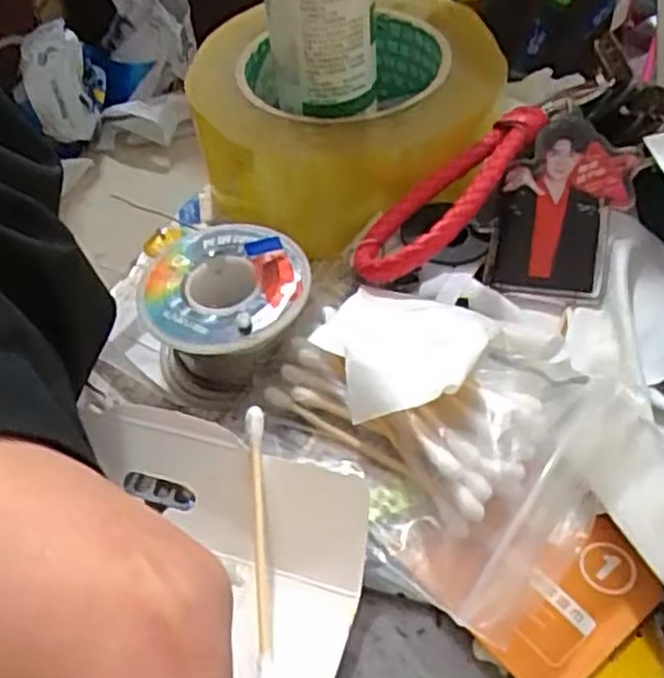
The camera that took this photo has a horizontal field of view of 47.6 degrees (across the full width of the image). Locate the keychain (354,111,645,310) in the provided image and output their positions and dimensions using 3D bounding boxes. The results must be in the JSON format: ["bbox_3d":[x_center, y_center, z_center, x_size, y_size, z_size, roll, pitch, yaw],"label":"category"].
[{"bbox_3d":[0.076,-0.044,0.247,0.039,0.005,0.069,13,73,32],"label":"keychain"}]

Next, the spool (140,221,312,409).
[{"bbox_3d":[-0.033,-0.009,0.247,0.051,0.034,0.052,-3,49,4],"label":"spool"}]

